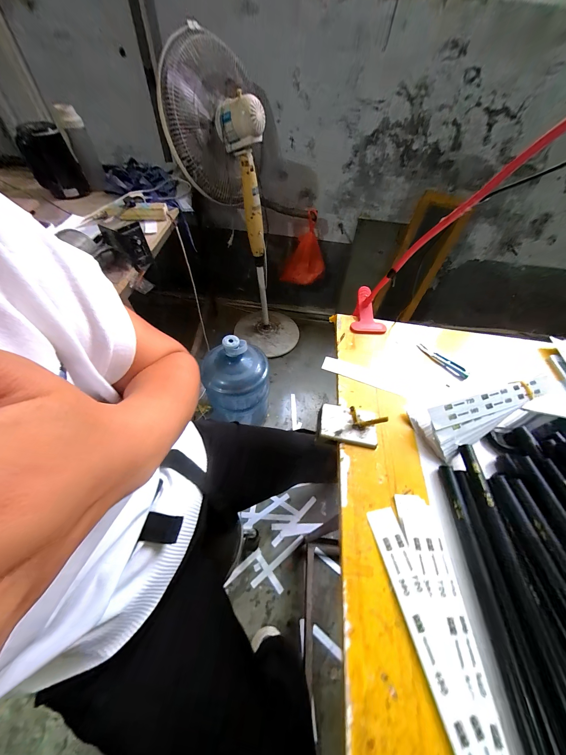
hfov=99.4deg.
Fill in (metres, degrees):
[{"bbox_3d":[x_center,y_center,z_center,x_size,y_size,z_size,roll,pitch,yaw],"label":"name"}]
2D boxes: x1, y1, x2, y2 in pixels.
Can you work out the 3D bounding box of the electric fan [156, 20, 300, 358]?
[{"bbox_3d":[-0.128,-0.639,1.117,0.511,1.072,0.351,19,53,10],"label":"electric fan"}]

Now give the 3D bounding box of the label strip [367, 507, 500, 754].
[{"bbox_3d":[0.142,0.255,0.223,0.032,0.005,0.234,-8,53,-10],"label":"label strip"}]

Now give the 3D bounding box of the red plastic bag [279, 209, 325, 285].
[{"bbox_3d":[0.118,-0.683,1.334,0.245,0.346,0.164,8,52,1],"label":"red plastic bag"}]

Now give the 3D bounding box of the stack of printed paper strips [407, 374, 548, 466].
[{"bbox_3d":[0.308,0.042,0.372,0.225,0.042,0.069,-22,57,-20],"label":"stack of printed paper strips"}]

